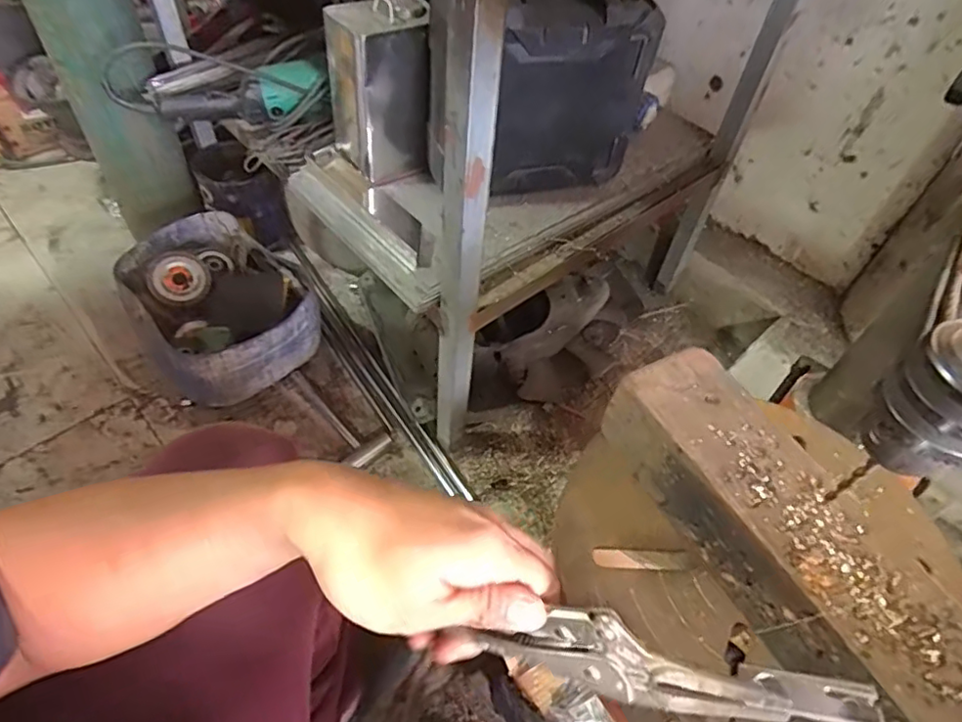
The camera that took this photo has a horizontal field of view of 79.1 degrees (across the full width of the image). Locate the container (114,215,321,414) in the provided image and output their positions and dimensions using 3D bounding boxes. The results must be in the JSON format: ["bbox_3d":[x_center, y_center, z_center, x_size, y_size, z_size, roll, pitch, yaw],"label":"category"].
[{"bbox_3d":[-0.506,-0.104,1.132,0.285,0.166,0.377,-31,60,-27],"label":"container"}]

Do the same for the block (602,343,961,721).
[{"bbox_3d":[0.216,0.133,0.393,0.083,0.073,0.317,-23,56,-23],"label":"block"}]

